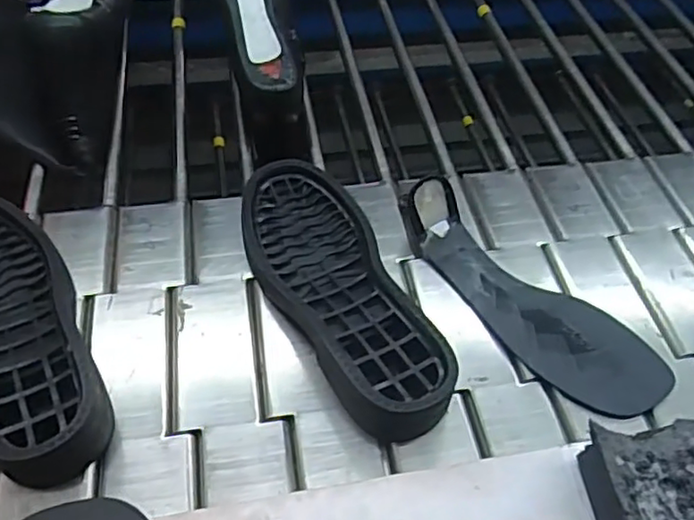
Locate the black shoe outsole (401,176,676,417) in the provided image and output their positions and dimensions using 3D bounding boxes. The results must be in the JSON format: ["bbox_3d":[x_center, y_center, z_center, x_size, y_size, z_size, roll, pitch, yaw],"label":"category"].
[{"bbox_3d":[0.141,0.021,0.503,0.083,0.042,0.244,-33,60,-28],"label":"black shoe outsole"}]

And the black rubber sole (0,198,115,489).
[{"bbox_3d":[-0.248,0.036,0.467,0.093,0.042,0.265,-29,58,-26],"label":"black rubber sole"}]

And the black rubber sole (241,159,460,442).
[{"bbox_3d":[-0.012,0.017,0.499,0.094,0.042,0.260,-16,53,-17],"label":"black rubber sole"}]

